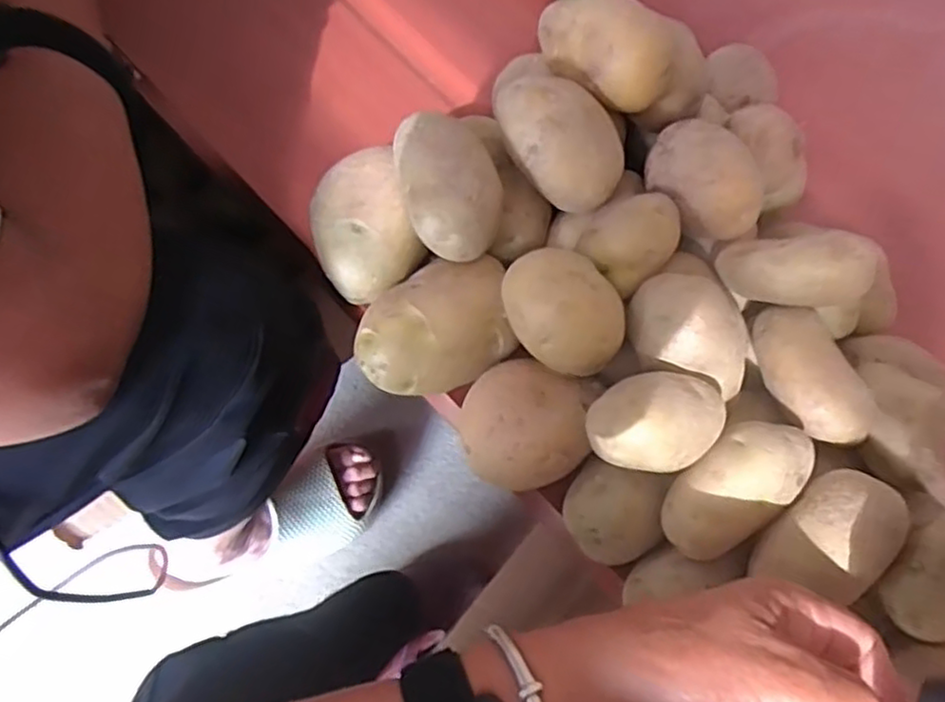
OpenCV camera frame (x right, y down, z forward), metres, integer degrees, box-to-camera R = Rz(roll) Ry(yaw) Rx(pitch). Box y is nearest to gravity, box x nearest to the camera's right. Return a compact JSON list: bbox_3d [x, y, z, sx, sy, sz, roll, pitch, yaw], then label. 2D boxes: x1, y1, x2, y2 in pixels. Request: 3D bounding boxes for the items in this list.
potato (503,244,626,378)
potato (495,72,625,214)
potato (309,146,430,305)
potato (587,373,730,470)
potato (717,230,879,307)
[{"bbox_3d":[0.040,-0.018,0.317,0.058,0.035,0.037,38,68,16],"label":"potato"},{"bbox_3d":[0.046,-0.111,0.363,0.051,0.044,0.073,-37,108,5],"label":"potato"},{"bbox_3d":[-0.057,-0.062,0.368,0.054,0.044,0.074,-20,66,-12],"label":"potato"},{"bbox_3d":[0.080,0.031,0.304,0.060,0.033,0.039,-20,66,-13],"label":"potato"},{"bbox_3d":[0.161,-0.040,0.349,0.069,0.034,0.034,-1,98,24],"label":"potato"}]

